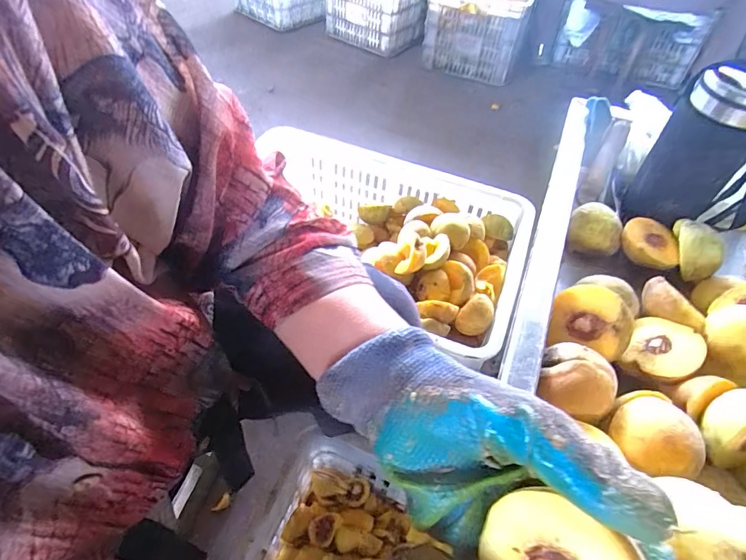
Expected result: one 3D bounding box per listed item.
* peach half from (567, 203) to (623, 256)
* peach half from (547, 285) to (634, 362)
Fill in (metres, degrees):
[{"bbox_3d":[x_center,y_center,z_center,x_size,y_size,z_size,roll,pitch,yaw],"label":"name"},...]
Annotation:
[{"bbox_3d":[0.255,-0.057,0.488,0.057,0.035,0.052,20,52,12],"label":"peach half"},{"bbox_3d":[0.197,0.035,0.383,0.063,0.057,0.022,16,6,40],"label":"peach half"}]

